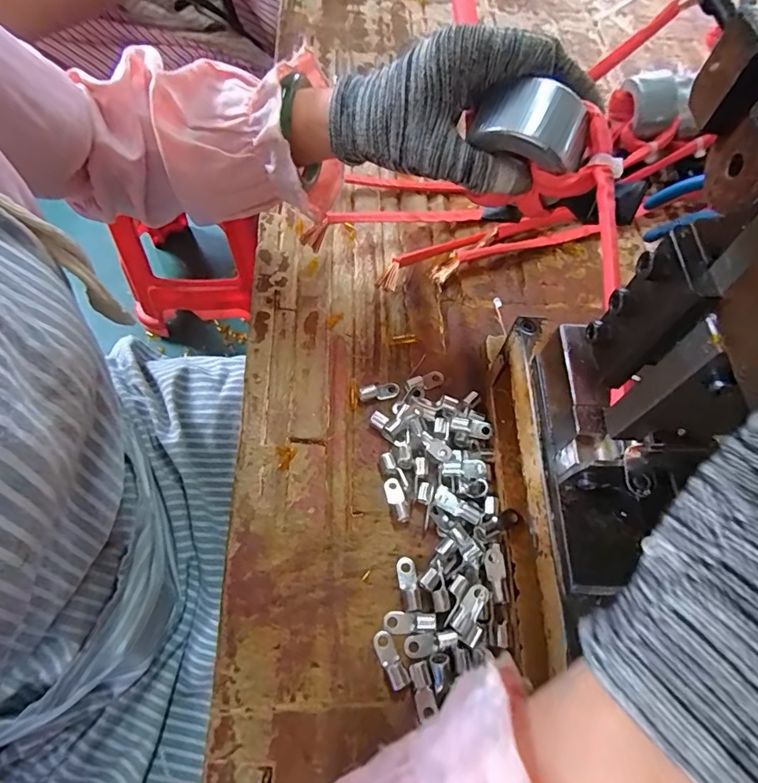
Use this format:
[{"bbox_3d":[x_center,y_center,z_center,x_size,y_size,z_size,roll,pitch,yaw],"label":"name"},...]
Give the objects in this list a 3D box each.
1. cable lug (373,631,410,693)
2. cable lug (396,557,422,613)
[{"bbox_3d":[0.006,0.158,0.289,0.011,0.005,0.030,-21,65,-15],"label":"cable lug"},{"bbox_3d":[0.019,0.122,0.309,0.012,0.006,0.033,-5,62,-7],"label":"cable lug"}]

